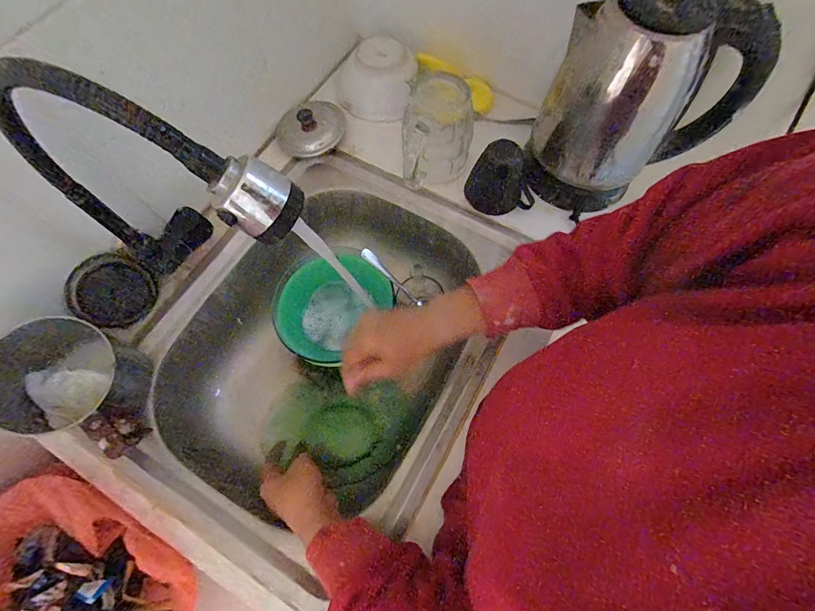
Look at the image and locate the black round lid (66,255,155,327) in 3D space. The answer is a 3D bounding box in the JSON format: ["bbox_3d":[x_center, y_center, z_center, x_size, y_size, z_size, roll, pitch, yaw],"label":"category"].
[{"bbox_3d":[-0.345,-0.016,0.453,0.009,0.083,0.081,-4,59,39],"label":"black round lid"}]

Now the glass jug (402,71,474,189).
[{"bbox_3d":[0.040,-0.226,0.522,0.095,0.118,0.099,-4,67,-1],"label":"glass jug"}]

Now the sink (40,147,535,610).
[{"bbox_3d":[-0.115,0.056,0.527,0.395,0.152,0.521,28,71,12],"label":"sink"}]

